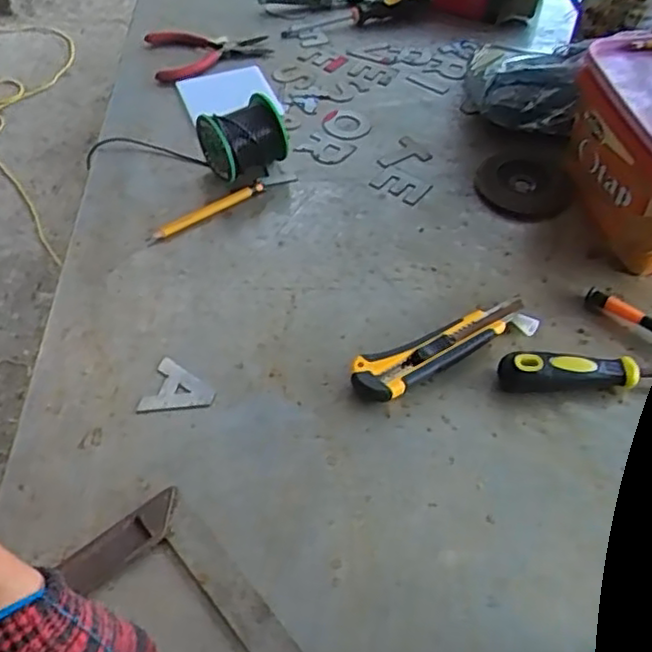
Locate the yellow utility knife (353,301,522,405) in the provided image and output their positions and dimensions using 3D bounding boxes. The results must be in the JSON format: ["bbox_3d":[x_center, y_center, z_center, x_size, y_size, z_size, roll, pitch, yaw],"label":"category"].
[{"bbox_3d":[0.097,0.019,0.568,0.166,0.021,0.039,-23,55,-19],"label":"yellow utility knife"}]

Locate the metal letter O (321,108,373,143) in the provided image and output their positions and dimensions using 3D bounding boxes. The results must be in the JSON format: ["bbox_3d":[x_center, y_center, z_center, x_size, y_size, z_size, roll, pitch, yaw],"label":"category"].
[{"bbox_3d":[0.022,-0.229,0.780,0.056,0.004,0.056,1,51,-1],"label":"metal letter O"}]

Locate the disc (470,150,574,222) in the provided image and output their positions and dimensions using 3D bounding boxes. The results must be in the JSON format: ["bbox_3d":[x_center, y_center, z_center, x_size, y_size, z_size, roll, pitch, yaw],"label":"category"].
[{"bbox_3d":[0.203,-0.149,0.717,0.096,0.006,0.096,1,51,-1],"label":"disc"}]

